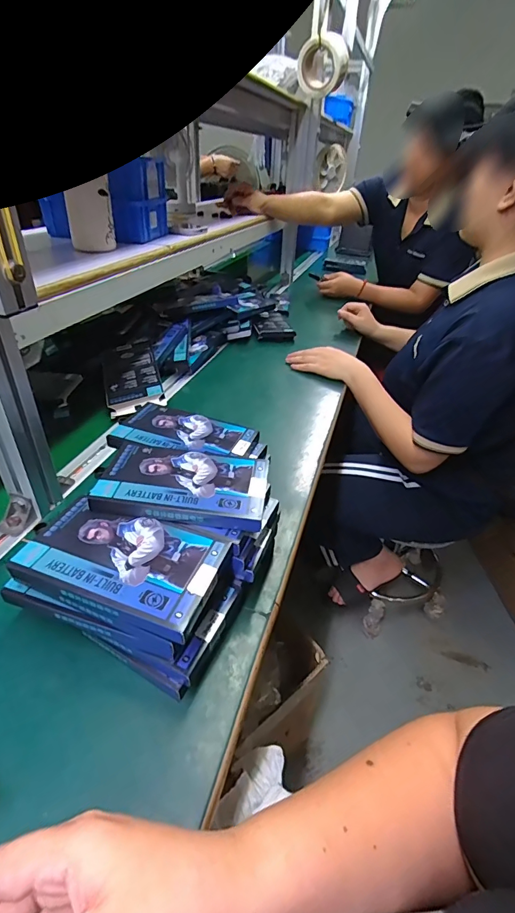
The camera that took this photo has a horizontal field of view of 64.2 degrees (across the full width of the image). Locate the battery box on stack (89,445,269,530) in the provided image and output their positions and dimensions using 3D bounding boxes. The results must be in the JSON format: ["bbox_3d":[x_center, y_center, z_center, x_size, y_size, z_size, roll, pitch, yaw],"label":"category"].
[{"bbox_3d":[-0.072,0.024,0.426,0.164,0.018,0.109,6,36,4],"label":"battery box on stack"}]

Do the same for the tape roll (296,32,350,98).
[{"bbox_3d":[0.170,-1.024,1.073,0.129,0.114,0.071,6,36,4],"label":"tape roll"}]

